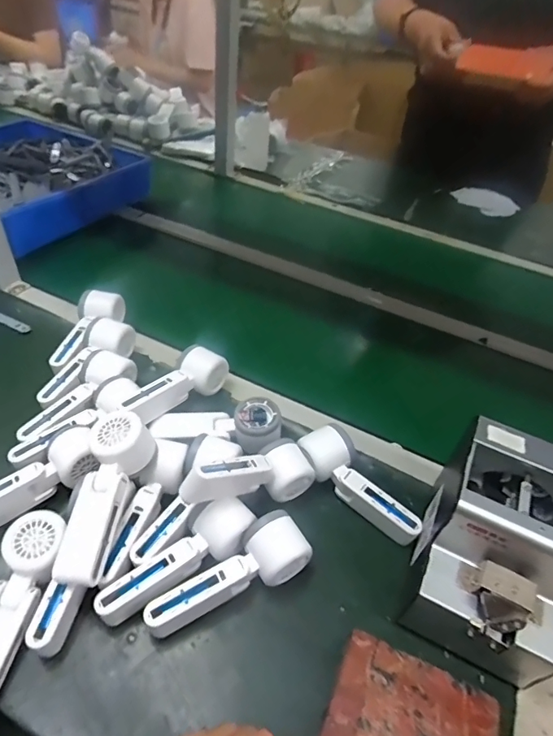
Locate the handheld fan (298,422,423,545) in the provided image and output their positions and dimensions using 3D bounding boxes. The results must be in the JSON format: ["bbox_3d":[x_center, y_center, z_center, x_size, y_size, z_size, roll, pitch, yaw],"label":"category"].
[{"bbox_3d":[0.094,0.140,0.543,0.052,0.057,0.159,-25,52,-30],"label":"handheld fan"}]

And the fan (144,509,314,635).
[{"bbox_3d":[-0.044,0.214,0.462,0.165,0.052,0.061,-25,52,-31],"label":"fan"}]

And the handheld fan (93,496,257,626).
[{"bbox_3d":[-0.099,0.195,0.472,0.165,0.053,0.049,-22,50,-28],"label":"handheld fan"}]

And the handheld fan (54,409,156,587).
[{"bbox_3d":[-0.173,0.131,0.472,0.056,0.051,0.165,9,60,1],"label":"handheld fan"}]

